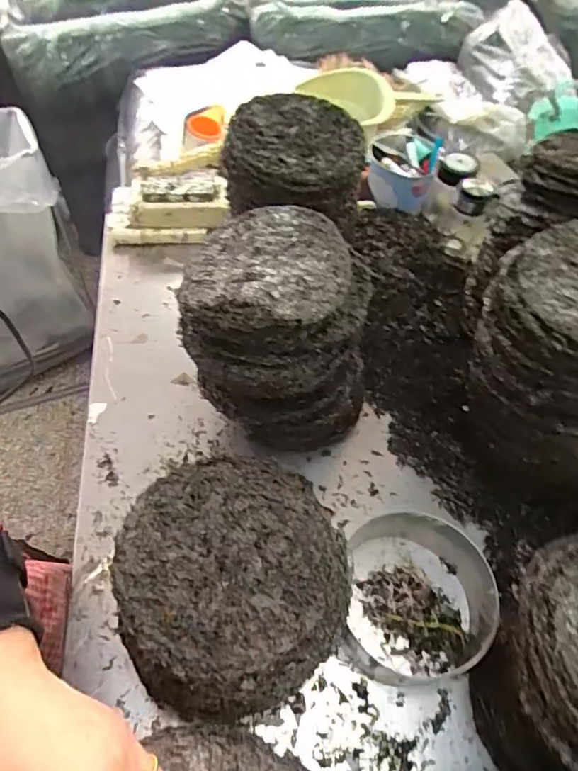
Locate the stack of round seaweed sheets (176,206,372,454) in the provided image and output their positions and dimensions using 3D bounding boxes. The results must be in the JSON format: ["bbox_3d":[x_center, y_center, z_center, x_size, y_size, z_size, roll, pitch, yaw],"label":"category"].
[{"bbox_3d":[-0.019,-0.047,0.679,0.231,0.305,0.211,-18,58,-16],"label":"stack of round seaweed sheets"}]

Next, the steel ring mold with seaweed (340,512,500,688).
[{"bbox_3d":[0.164,0.248,0.605,0.178,0.084,0.193,8,54,1],"label":"steel ring mold with seaweed"}]

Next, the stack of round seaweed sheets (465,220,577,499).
[{"bbox_3d":[0.336,-0.021,0.619,0.236,0.297,0.199,31,58,17],"label":"stack of round seaweed sheets"}]

